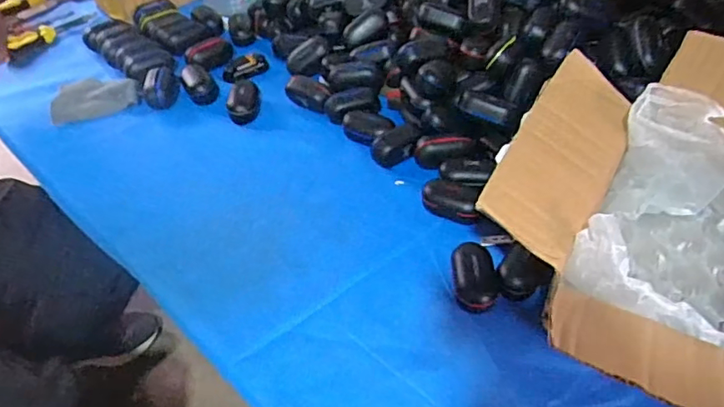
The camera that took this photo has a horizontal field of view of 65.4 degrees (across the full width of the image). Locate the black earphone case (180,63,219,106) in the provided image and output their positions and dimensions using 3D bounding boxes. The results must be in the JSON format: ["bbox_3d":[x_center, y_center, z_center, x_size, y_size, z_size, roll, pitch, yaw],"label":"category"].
[{"bbox_3d":[-0.217,-0.161,0.754,0.040,0.027,0.067,-18,46,-15],"label":"black earphone case"}]

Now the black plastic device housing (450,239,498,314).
[{"bbox_3d":[0.101,0.064,0.508,0.036,0.026,0.063,-5,44,-1],"label":"black plastic device housing"}]

